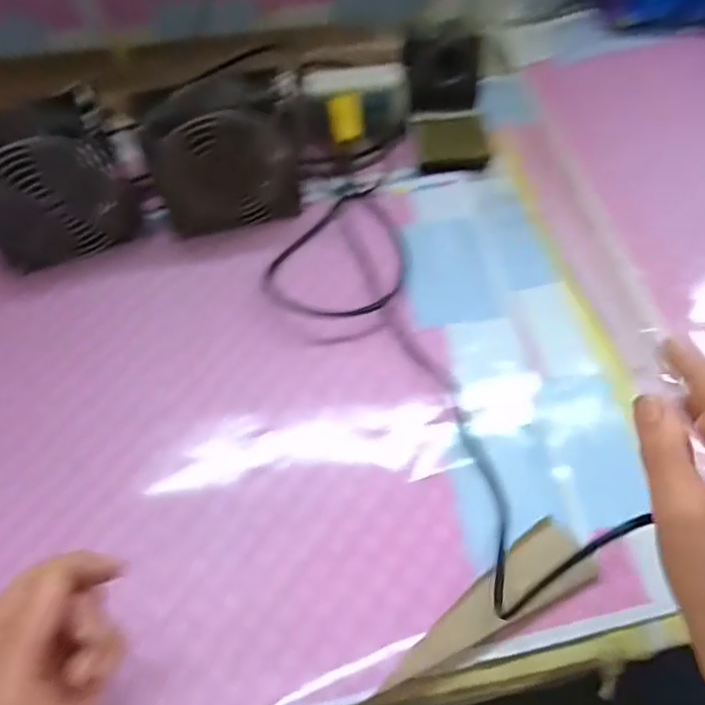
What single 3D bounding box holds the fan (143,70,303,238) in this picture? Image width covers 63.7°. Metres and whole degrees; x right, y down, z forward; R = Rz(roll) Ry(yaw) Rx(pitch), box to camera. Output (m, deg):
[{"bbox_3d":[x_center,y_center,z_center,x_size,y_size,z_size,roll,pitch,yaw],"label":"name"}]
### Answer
[{"bbox_3d":[-0.103,-0.157,0.462,0.122,0.118,0.045,-16,59,-9],"label":"fan"}]

